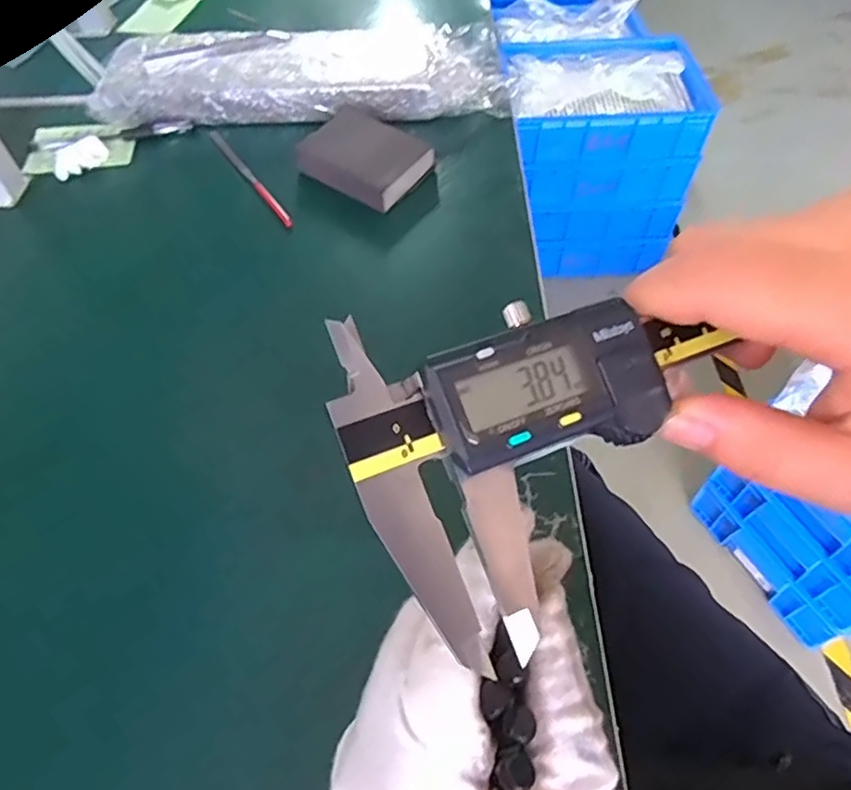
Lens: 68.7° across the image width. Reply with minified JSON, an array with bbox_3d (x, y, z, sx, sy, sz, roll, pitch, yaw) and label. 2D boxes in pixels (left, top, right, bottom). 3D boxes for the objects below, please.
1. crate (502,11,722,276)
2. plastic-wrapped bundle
[{"bbox_3d":[0.359,-0.531,1.402,0.392,0.398,0.304,0,55,0],"label":"crate"},{"bbox_3d":[-0.111,-0.299,0.586,0.374,0.055,0.104,0,55,0],"label":"plastic-wrapped bundle"}]

